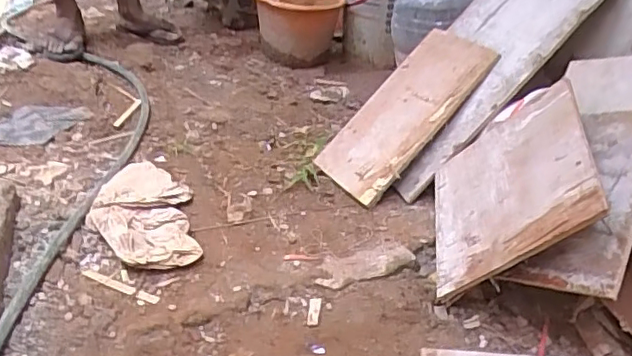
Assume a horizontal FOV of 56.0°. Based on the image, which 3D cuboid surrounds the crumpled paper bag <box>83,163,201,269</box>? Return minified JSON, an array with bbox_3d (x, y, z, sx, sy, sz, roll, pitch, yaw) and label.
[{"bbox_3d":[-0.359,0.063,1.230,0.201,0.048,0.374,-10,31,-12],"label":"crumpled paper bag"}]

